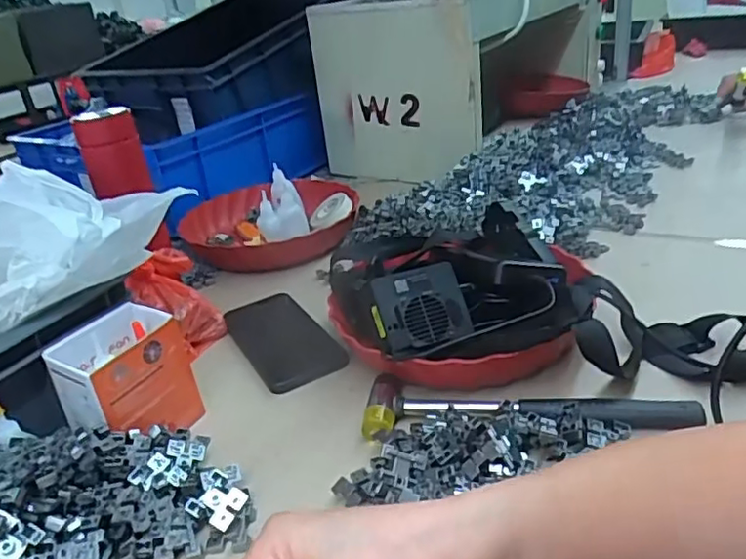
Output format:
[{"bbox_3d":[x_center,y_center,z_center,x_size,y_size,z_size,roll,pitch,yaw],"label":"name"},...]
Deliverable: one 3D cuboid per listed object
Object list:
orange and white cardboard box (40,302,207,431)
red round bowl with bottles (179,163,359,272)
[{"bbox_3d":[-0.197,0.086,0.496,0.067,0.100,0.092,5,29,24],"label":"orange and white cardboard box"},{"bbox_3d":[-0.146,-0.088,0.861,0.233,0.066,0.249,-6,28,3],"label":"red round bowl with bottles"}]

